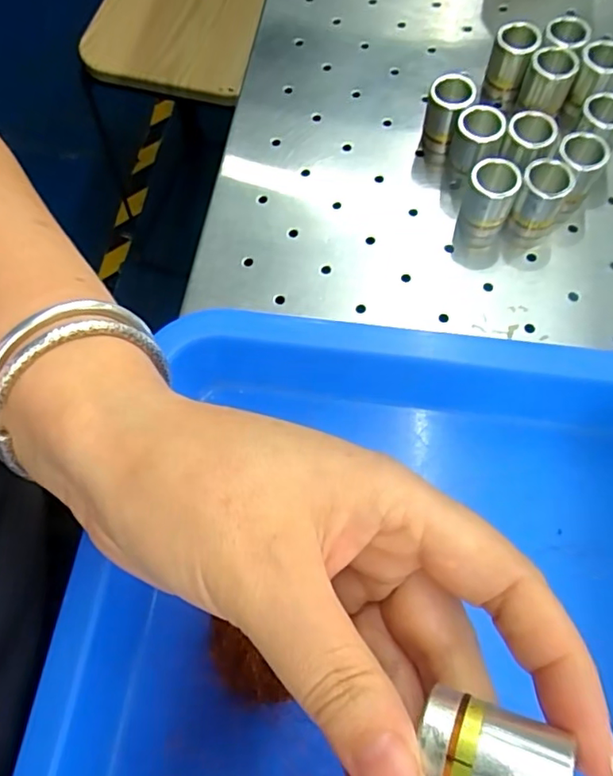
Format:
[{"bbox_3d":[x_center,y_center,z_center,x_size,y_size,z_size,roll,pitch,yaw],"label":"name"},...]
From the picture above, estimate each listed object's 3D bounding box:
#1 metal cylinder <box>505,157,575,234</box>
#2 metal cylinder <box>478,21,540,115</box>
[{"bbox_3d":[0.111,-0.089,0.271,0.021,0.039,0.020,0,69,1],"label":"metal cylinder"},{"bbox_3d":[0.109,-0.173,0.300,0.020,0.032,0.020,33,73,13],"label":"metal cylinder"}]

